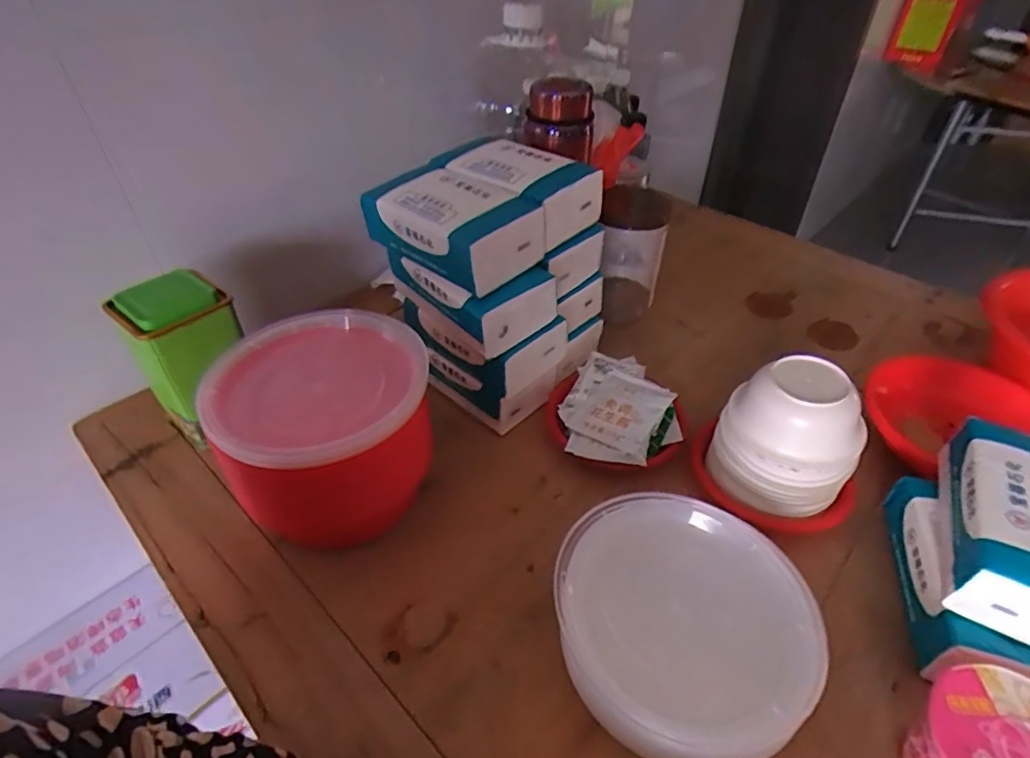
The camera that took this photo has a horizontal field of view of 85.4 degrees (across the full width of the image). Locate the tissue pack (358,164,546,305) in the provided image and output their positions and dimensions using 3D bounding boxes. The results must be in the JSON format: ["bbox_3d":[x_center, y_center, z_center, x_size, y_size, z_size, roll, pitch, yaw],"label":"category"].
[{"bbox_3d":[-0.060,-0.141,0.530,0.161,0.069,0.092,31,51,31],"label":"tissue pack"}]

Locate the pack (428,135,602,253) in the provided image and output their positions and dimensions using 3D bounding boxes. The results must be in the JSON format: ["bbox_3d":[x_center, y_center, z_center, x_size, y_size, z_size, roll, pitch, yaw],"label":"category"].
[{"bbox_3d":[-0.003,-0.196,0.574,0.162,0.055,0.100,28,49,29],"label":"pack"}]

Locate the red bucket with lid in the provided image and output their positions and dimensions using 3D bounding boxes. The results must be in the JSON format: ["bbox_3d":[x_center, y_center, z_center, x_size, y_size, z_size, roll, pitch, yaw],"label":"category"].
[{"bbox_3d":[-0.156,0.048,0.495,0.163,0.144,0.170,-1,42,0],"label":"red bucket with lid"}]

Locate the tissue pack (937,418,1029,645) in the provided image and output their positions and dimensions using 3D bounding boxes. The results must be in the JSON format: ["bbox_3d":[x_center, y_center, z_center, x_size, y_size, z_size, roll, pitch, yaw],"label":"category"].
[{"bbox_3d":[0.369,0.105,0.406,0.094,0.054,0.162,18,45,21],"label":"tissue pack"}]

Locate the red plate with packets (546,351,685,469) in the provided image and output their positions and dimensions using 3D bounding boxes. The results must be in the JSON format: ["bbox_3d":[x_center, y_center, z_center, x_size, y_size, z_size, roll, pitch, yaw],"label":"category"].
[{"bbox_3d":[0.107,0.030,0.585,0.138,0.035,0.150,-1,42,0],"label":"red plate with packets"}]

